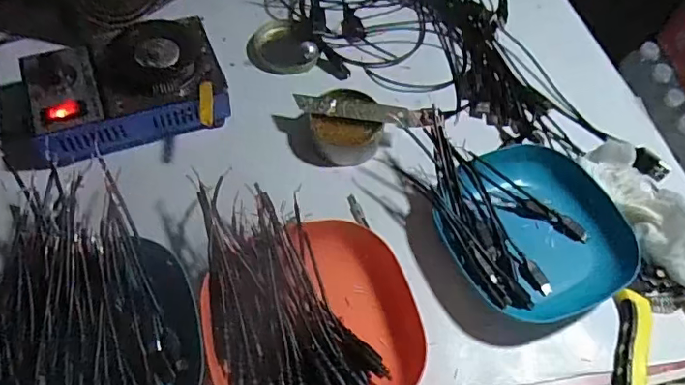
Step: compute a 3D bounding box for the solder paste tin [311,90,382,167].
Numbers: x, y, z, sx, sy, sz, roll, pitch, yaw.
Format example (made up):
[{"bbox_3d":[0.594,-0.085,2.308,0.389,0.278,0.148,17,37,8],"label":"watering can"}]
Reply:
[{"bbox_3d":[0.005,-0.055,0.461,0.057,0.027,0.062,3,59,-4],"label":"solder paste tin"}]

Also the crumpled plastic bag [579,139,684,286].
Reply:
[{"bbox_3d":[0.244,0.011,0.432,0.041,0.032,0.126,-22,64,-18],"label":"crumpled plastic bag"}]

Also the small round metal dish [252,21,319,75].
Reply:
[{"bbox_3d":[-0.059,-0.143,0.523,0.054,0.015,0.063,-31,67,-22],"label":"small round metal dish"}]

